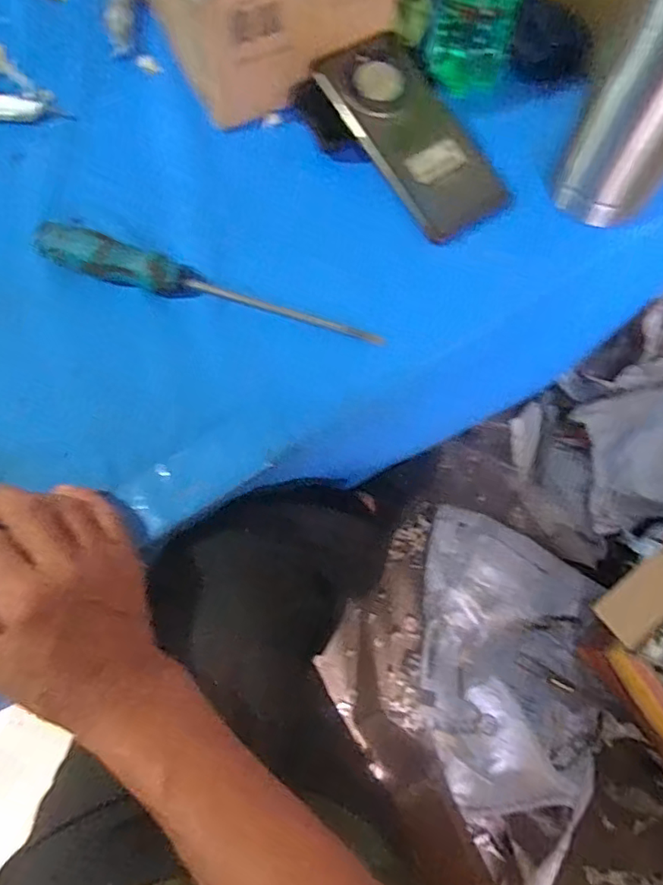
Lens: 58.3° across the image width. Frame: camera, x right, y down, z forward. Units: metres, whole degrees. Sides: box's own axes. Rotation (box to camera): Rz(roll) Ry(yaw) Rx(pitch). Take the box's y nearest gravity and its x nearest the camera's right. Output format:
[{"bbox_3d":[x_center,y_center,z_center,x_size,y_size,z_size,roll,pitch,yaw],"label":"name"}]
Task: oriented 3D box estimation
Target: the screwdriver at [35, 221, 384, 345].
[{"bbox_3d":[-0.084,-0.107,0.421,0.242,0.024,0.025,16,71,-8],"label":"screwdriver"}]

